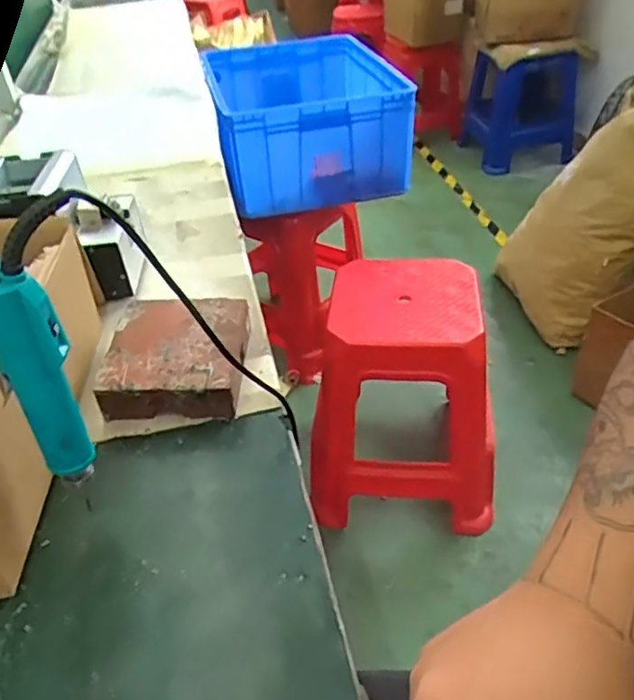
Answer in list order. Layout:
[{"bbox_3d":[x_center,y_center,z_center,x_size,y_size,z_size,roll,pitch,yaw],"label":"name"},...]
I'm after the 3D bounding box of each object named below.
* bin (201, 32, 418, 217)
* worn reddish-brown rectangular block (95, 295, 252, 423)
[{"bbox_3d":[-0.041,-0.561,1.501,0.427,0.289,0.647,-11,40,-7],"label":"bin"},{"bbox_3d":[-0.141,0.006,0.635,0.131,0.050,0.145,0,38,1],"label":"worn reddish-brown rectangular block"}]

